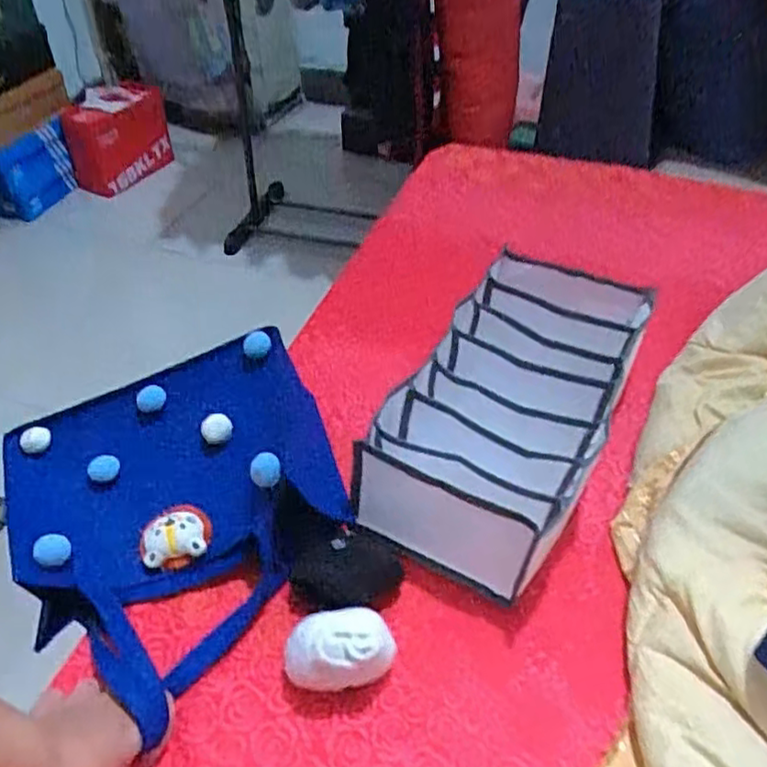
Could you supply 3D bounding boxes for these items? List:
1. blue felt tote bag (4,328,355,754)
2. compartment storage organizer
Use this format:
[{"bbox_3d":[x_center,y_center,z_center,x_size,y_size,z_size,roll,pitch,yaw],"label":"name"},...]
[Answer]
[{"bbox_3d":[-0.181,0.091,0.612,0.278,0.105,0.299,-27,50,-26],"label":"blue felt tote bag"},{"bbox_3d":[0.130,0.018,0.677,0.174,0.101,0.344,20,47,19],"label":"compartment storage organizer"}]

